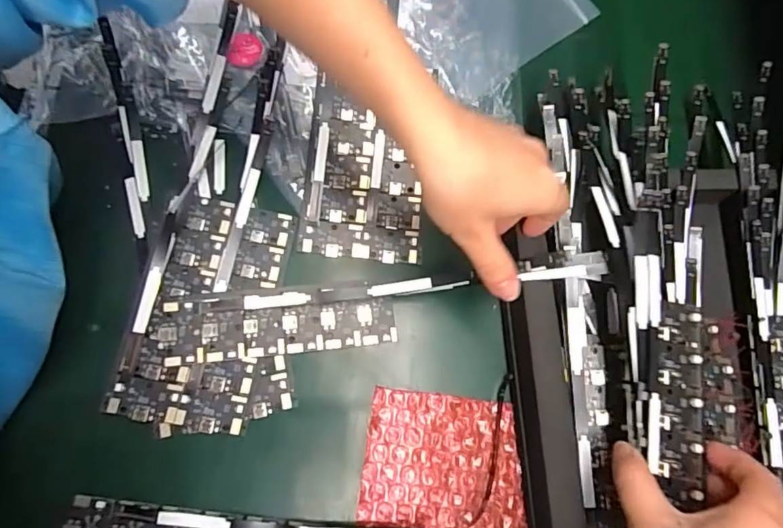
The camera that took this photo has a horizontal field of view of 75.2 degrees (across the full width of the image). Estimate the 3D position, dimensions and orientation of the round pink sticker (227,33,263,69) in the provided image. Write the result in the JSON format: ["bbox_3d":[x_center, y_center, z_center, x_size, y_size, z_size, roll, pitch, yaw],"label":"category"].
[{"bbox_3d":[-0.095,-0.140,0.331,0.020,0.007,0.025,11,76,2],"label":"round pink sticker"}]

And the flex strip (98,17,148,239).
[{"bbox_3d":[-0.161,-0.081,0.310,0.011,0.011,0.127,-9,91,-3],"label":"flex strip"}]

